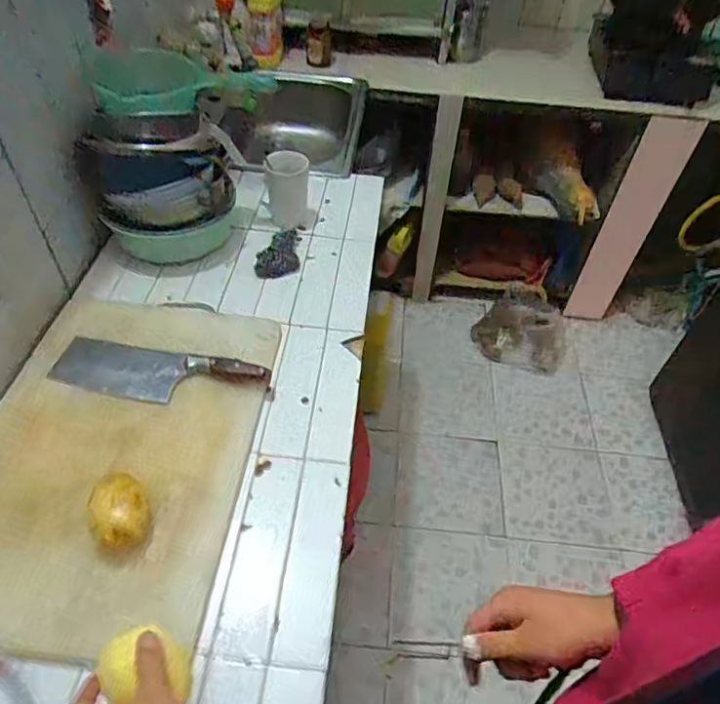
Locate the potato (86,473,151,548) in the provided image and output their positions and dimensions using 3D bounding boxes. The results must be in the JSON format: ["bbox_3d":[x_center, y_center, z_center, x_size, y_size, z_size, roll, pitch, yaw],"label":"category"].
[{"bbox_3d":[-0.265,0.179,0.616,0.062,0.057,0.078,-29,56,-25],"label":"potato"}]

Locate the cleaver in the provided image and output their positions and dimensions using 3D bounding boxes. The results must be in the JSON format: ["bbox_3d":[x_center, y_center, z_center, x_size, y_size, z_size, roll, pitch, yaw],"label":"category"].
[{"bbox_3d":[-0.274,0.029,0.769,0.287,0.028,0.087,11,49,6],"label":"cleaver"}]

